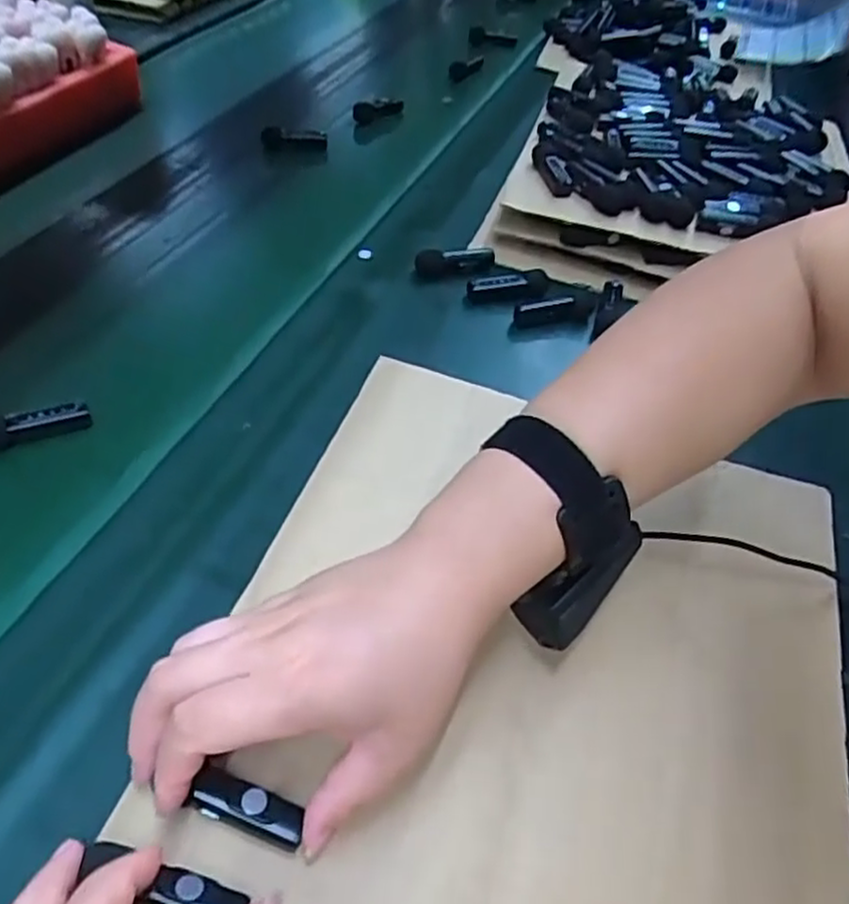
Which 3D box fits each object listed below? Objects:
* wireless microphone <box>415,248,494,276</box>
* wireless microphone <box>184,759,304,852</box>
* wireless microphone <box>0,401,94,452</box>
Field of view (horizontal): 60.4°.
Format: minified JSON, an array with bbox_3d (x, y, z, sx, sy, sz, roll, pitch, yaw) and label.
[{"bbox_3d":[0.025,-0.151,0.581,0.064,0.019,0.015,-6,48,-11],"label":"wireless microphone"},{"bbox_3d":[-0.070,0.142,0.291,0.044,0.012,0.016,24,48,1],"label":"wireless microphone"},{"bbox_3d":[-0.234,-0.015,0.435,0.063,0.013,0.024,-14,50,-18],"label":"wireless microphone"}]

